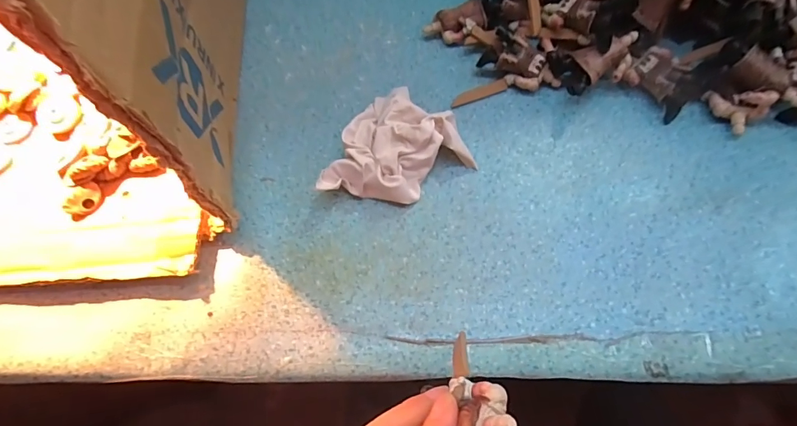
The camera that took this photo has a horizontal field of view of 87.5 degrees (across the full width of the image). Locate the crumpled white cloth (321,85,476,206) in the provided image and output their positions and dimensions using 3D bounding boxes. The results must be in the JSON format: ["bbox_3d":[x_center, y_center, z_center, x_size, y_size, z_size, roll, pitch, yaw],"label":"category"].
[{"bbox_3d":[0.002,-0.042,0.277,0.085,0.032,0.075,14,68,9],"label":"crumpled white cloth"}]

